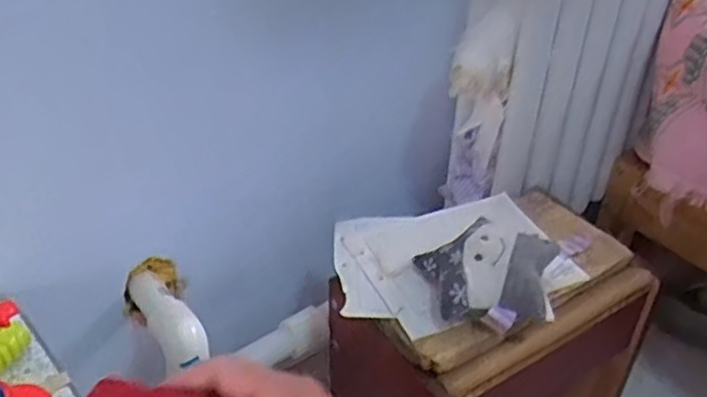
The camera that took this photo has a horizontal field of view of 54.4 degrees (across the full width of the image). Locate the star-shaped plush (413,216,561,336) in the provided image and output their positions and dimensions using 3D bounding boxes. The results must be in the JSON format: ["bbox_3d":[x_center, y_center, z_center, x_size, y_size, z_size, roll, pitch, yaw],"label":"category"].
[{"bbox_3d":[0.132,0.063,0.649,0.126,0.045,0.121,-9,38,-13],"label":"star-shaped plush"}]

